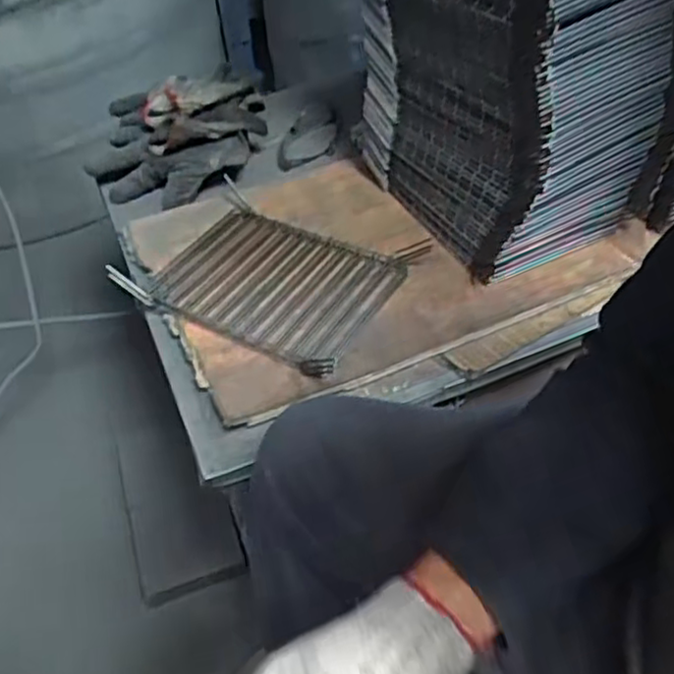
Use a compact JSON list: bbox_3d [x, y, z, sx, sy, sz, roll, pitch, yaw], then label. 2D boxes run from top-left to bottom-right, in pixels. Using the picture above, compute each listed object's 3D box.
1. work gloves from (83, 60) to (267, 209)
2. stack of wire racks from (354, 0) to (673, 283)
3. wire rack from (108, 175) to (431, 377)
[{"bbox_3d":[-0.223,-0.282,0.978,0.245,0.106,0.192,-14,46,-9],"label":"work gloves"},{"bbox_3d":[0.185,-0.308,0.778,0.222,0.382,0.287,-27,49,-20],"label":"stack of wire racks"},{"bbox_3d":[-0.072,-0.077,0.813,0.262,0.035,0.229,19,50,22],"label":"wire rack"}]

